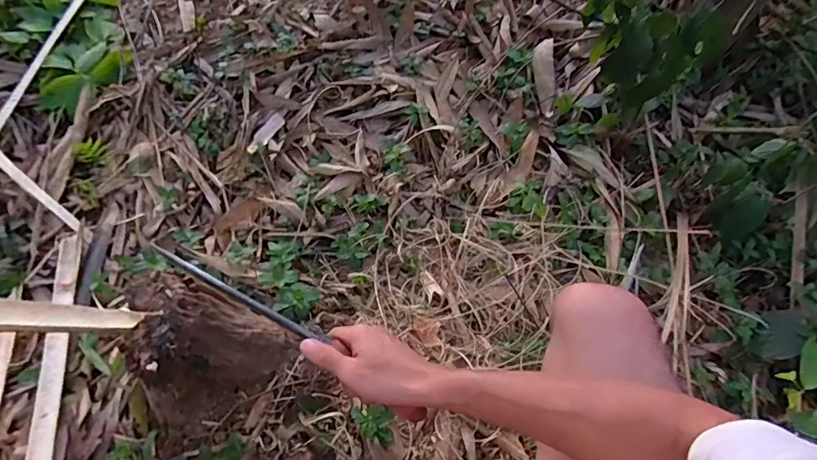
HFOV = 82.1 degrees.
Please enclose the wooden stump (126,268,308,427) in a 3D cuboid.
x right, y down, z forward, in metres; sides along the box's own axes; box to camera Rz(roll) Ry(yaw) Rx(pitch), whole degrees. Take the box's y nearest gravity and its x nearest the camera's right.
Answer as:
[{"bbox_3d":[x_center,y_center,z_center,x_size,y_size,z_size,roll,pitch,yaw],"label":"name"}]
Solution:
[{"bbox_3d":[-0.285,0.184,0.638,0.169,0.208,0.155,17,61,4],"label":"wooden stump"}]

